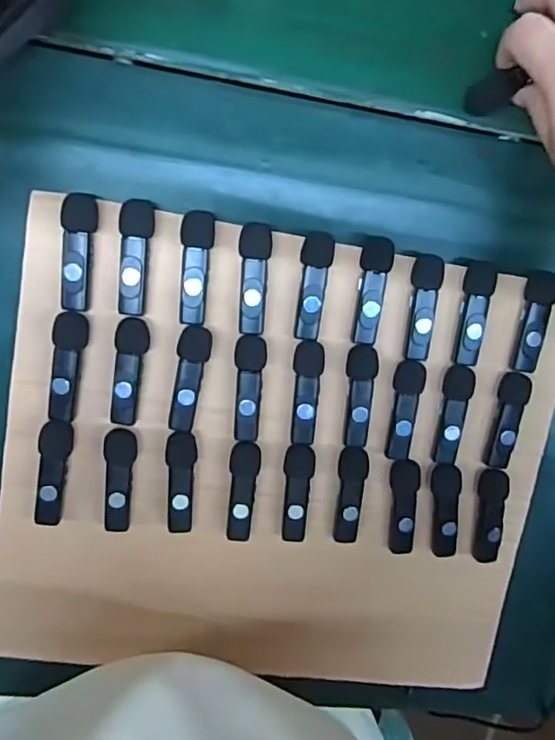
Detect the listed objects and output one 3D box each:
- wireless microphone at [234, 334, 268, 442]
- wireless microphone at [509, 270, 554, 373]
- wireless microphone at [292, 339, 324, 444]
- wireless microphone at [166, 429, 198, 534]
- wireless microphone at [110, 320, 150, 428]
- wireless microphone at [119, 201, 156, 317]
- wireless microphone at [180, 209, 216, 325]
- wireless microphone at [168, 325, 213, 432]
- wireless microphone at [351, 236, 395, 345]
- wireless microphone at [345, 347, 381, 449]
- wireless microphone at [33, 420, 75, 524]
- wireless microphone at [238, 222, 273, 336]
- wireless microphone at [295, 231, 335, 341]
[{"bbox_3d":[-0.017,0.012,0.343,0.018,0.010,0.066,2,96,-8],"label":"wireless microphone"},{"bbox_3d":[0.164,-0.031,0.357,0.016,0.017,0.064,8,95,-8],"label":"wireless microphone"},{"bbox_3d":[0.018,0.014,0.350,0.017,0.013,0.065,3,96,-8],"label":"wireless microphone"},{"bbox_3d":[-0.060,0.071,0.349,0.018,0.010,0.065,2,96,-8],"label":"wireless microphone"},{"bbox_3d":[-0.088,0.001,0.333,0.019,0.013,0.064,5,96,-8],"label":"wireless microphone"},{"bbox_3d":[-0.084,-0.065,0.323,0.018,0.014,0.065,7,95,-8],"label":"wireless microphone"},{"bbox_3d":[-0.048,-0.060,0.327,0.018,0.013,0.065,3,96,-8],"label":"wireless microphone"},{"bbox_3d":[-0.054,0.005,0.338,0.019,0.011,0.064,10,95,-8],"label":"wireless microphone"},{"bbox_3d":[0.058,-0.049,0.344,0.018,0.017,0.064,5,96,-8],"label":"wireless microphone"},{"bbox_3d":[0.052,0.017,0.354,0.018,0.015,0.065,2,96,-8],"label":"wireless microphone"},{"bbox_3d":[-0.138,0.063,0.340,0.017,0.013,0.067,9,95,-8],"label":"wireless microphone"},{"bbox_3d":[-0.014,-0.054,0.333,0.018,0.011,0.065,3,96,-8],"label":"wireless microphone"},{"bbox_3d":[0.022,-0.051,0.338,0.018,0.014,0.064,4,96,-8],"label":"wireless microphone"}]

